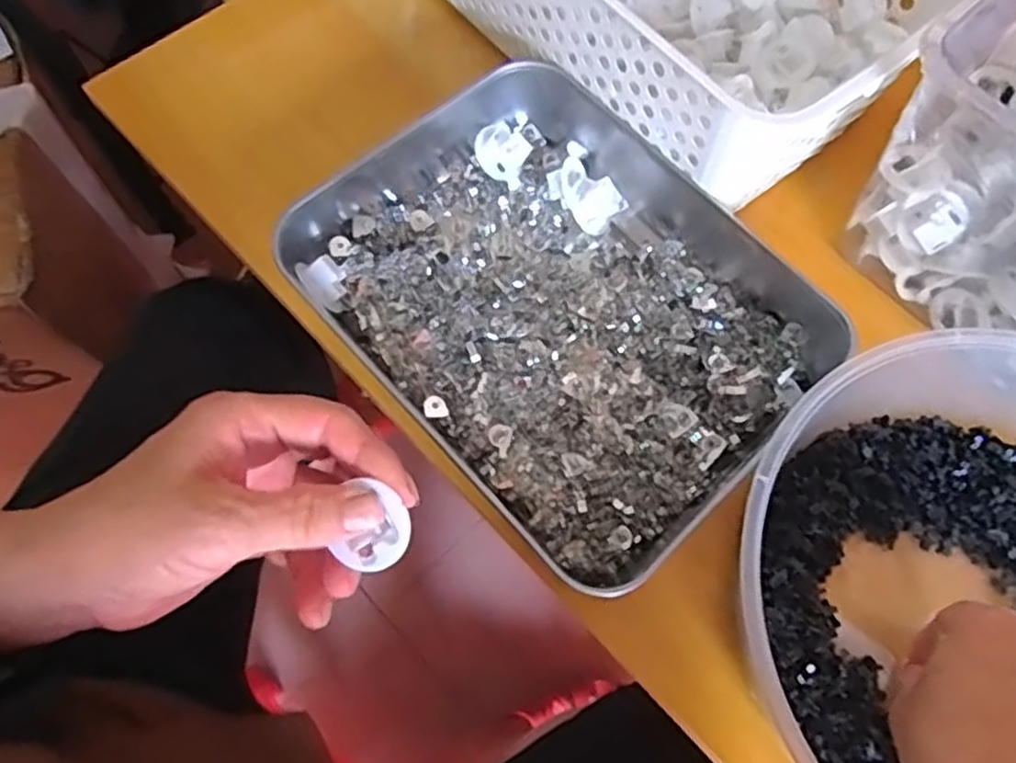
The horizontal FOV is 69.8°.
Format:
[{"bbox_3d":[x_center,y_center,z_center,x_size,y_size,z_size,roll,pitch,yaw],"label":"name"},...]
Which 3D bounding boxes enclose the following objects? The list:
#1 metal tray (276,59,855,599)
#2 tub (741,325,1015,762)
[{"bbox_3d":[0.031,-0.047,0.394,0.258,0.039,0.213,43,73,13],"label":"metal tray"},{"bbox_3d":[0.231,0.094,0.322,0.232,0.066,0.244,1,69,-3],"label":"tub"}]

